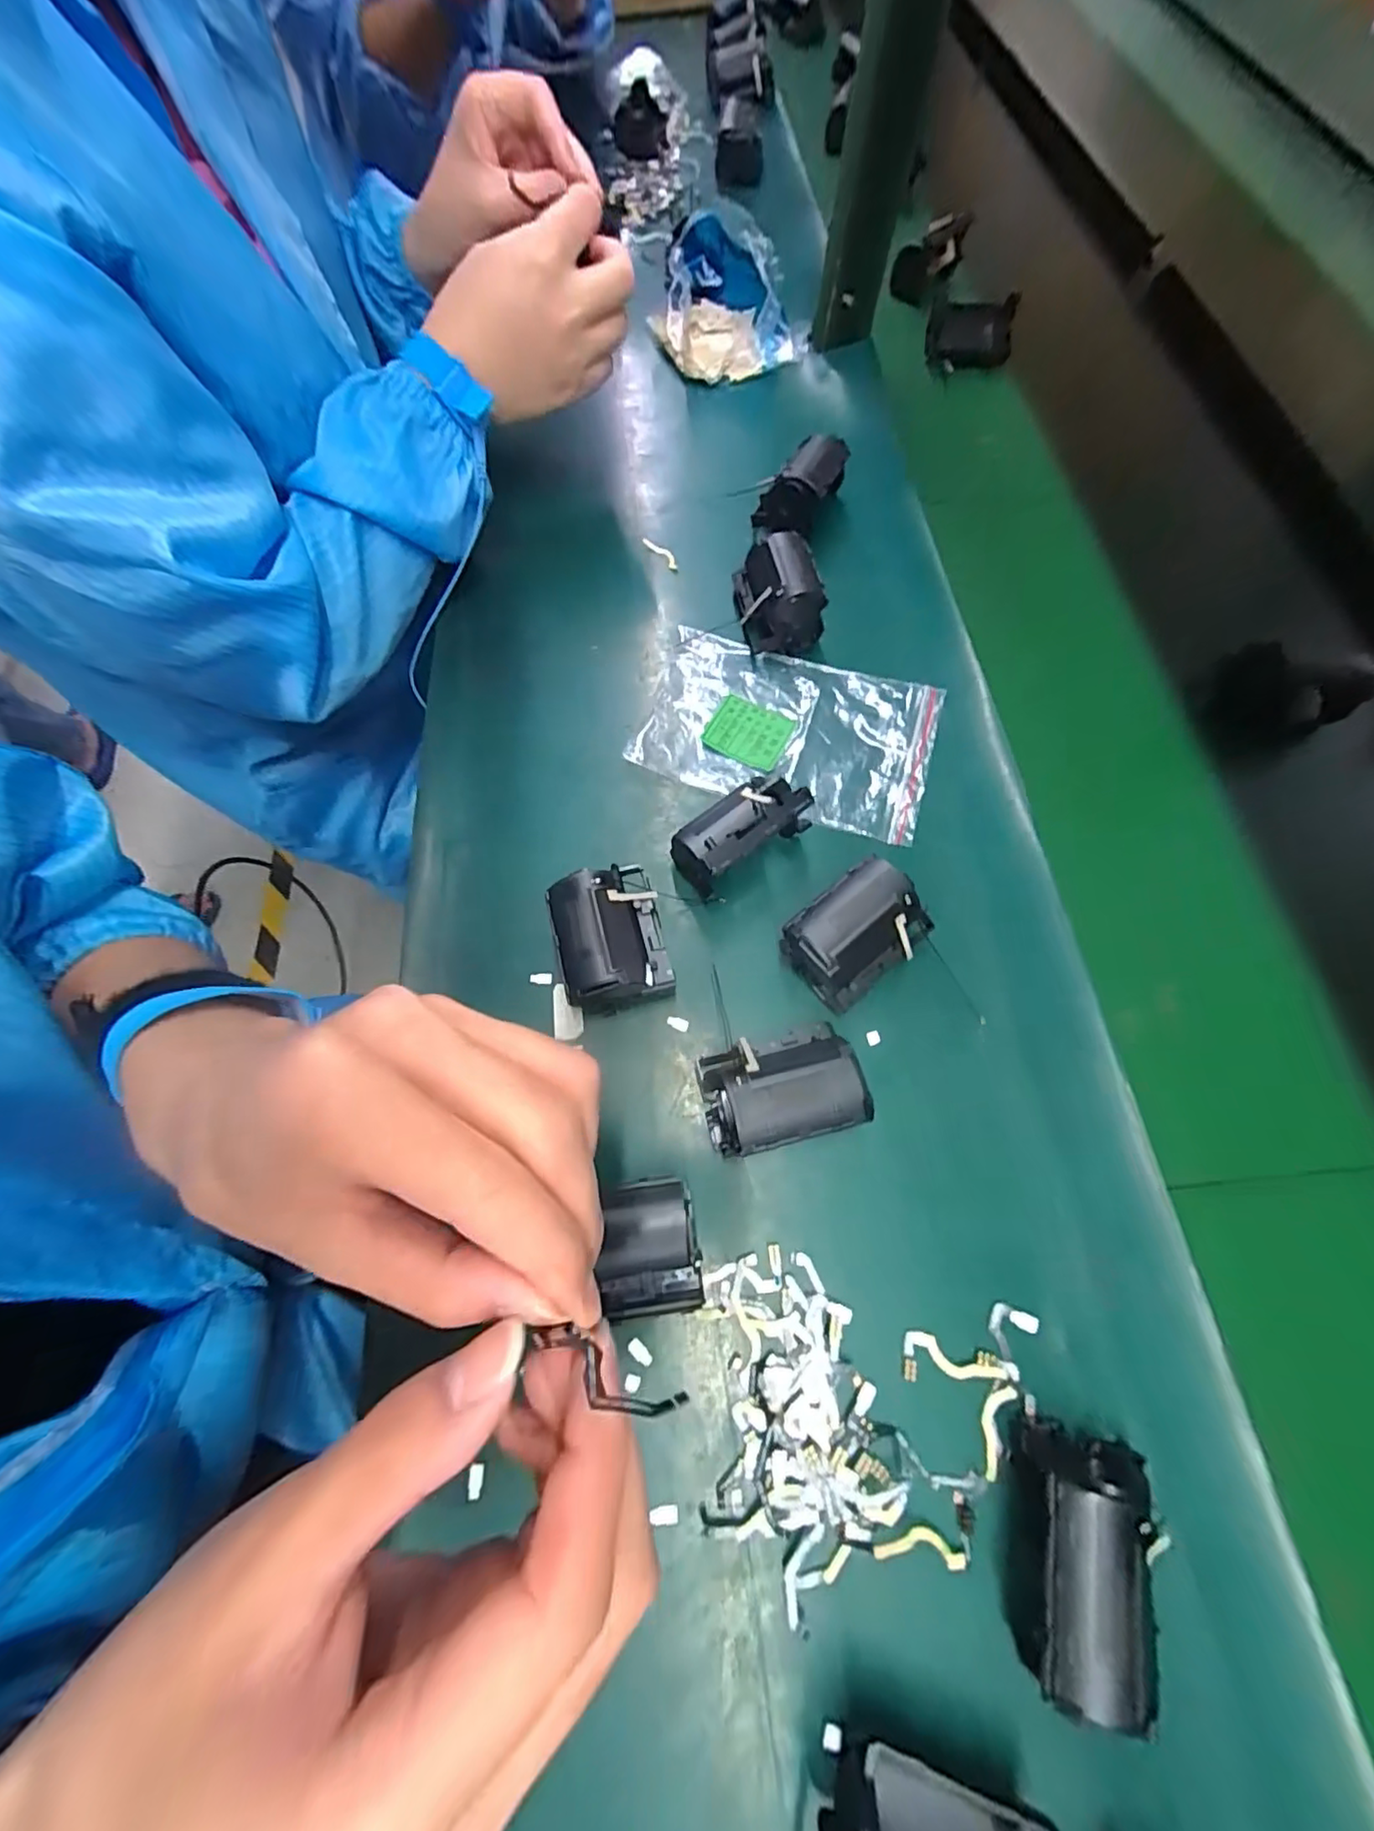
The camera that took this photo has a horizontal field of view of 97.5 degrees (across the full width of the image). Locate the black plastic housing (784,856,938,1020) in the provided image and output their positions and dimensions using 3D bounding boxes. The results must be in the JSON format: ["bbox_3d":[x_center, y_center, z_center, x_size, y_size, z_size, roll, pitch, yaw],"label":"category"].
[{"bbox_3d":[0.086,0.011,0.308,0.069,0.043,0.050,-37,72,-14],"label":"black plastic housing"}]

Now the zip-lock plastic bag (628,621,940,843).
[{"bbox_3d":[0.064,-0.115,0.378,0.173,0.012,0.114,17,68,7],"label":"zip-lock plastic bag"}]

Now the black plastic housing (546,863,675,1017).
[{"bbox_3d":[-0.039,0.010,0.308,0.052,0.041,0.069,-14,68,-6],"label":"black plastic housing"}]

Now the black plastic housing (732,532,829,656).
[{"bbox_3d":[0.059,-0.210,0.394,0.048,0.043,0.066,-6,68,-3],"label":"black plastic housing"}]

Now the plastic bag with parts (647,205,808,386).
[{"bbox_3d":[0.031,-0.527,0.504,0.105,0.068,0.125,-32,71,-13],"label":"plastic bag with parts"}]

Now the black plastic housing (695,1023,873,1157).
[{"bbox_3d":[0.042,0.082,0.282,0.070,0.043,0.047,-12,68,-5],"label":"black plastic housing"}]

